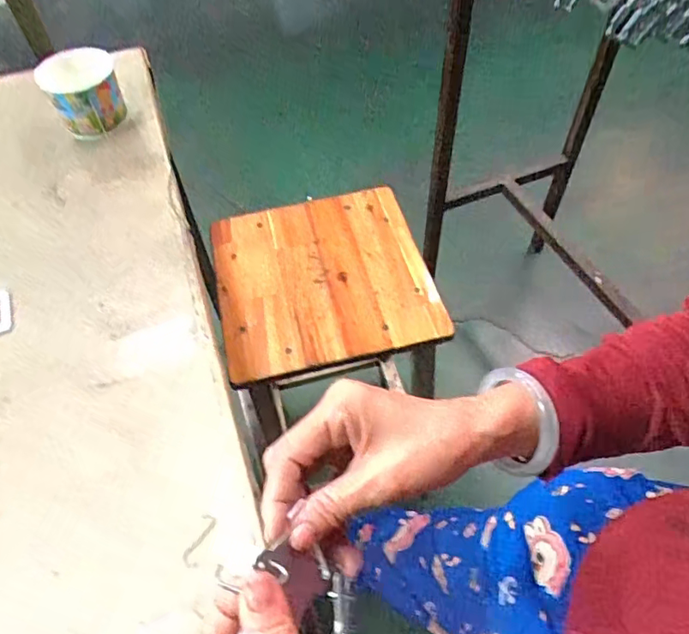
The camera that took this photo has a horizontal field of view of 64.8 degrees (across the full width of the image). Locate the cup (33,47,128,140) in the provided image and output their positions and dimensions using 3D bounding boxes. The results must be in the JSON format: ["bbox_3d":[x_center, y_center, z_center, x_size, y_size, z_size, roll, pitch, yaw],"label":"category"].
[{"bbox_3d":[-0.322,-0.275,0.681,0.091,0.086,0.071,-24,55,-12],"label":"cup"}]

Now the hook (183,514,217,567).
[{"bbox_3d":[-0.109,0.166,0.405,0.014,0.004,0.037,11,55,13],"label":"hook"}]

